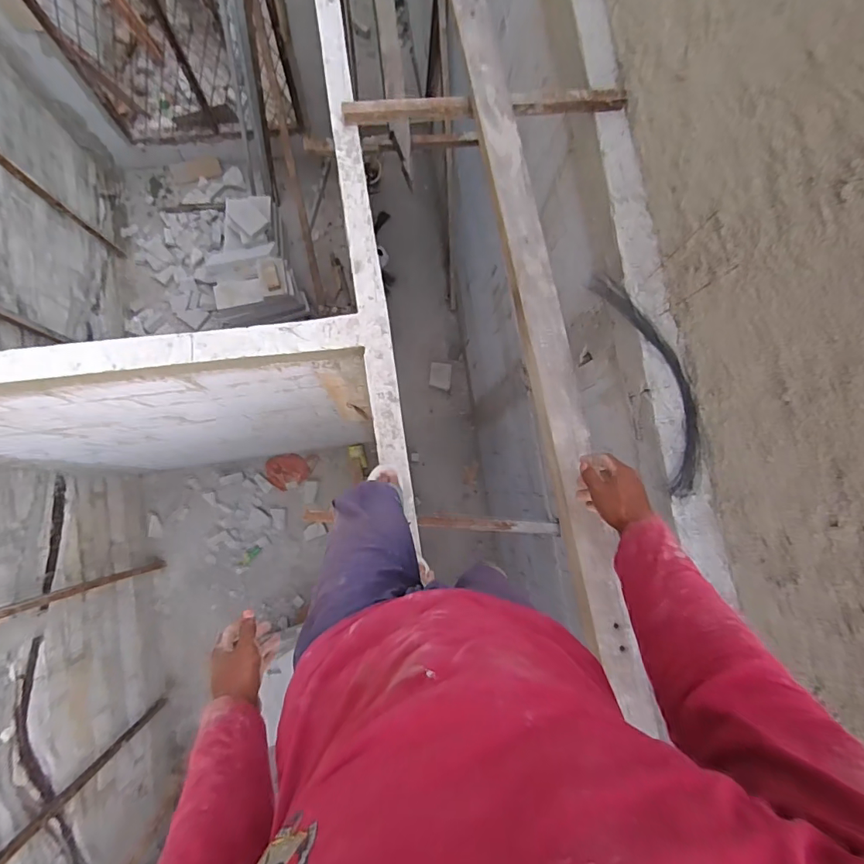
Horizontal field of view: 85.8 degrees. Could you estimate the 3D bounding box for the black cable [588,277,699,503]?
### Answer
[{"bbox_3d":[0.742,-0.174,1.511,0.170,0.050,0.755,-19,85,-7],"label":"black cable"}]

